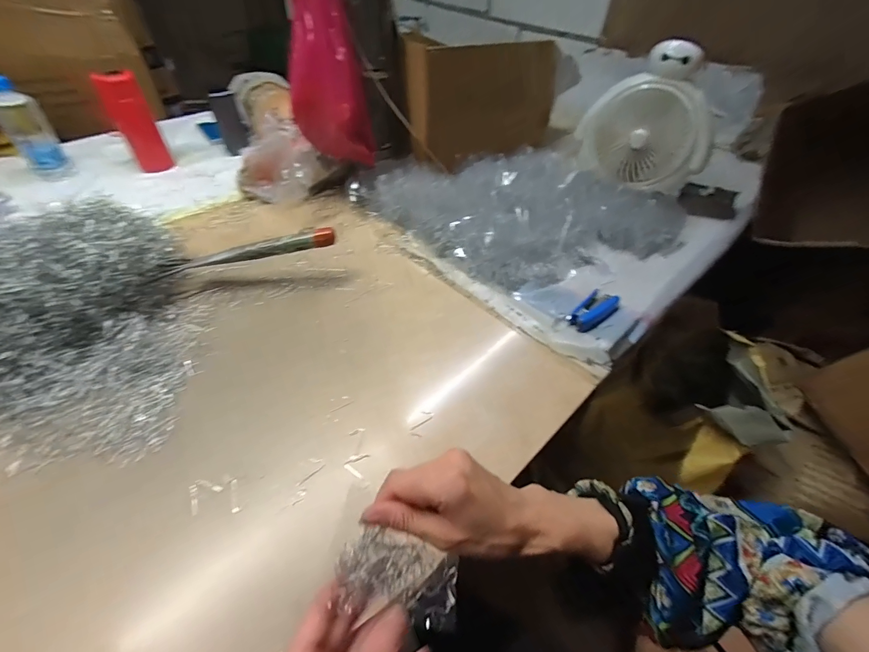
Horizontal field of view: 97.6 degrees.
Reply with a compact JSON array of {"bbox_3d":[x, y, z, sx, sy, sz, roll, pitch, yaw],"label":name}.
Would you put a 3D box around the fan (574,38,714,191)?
[{"bbox_3d":[0.434,-0.416,0.767,0.081,0.220,0.251,-35,58,-30],"label":"fan"}]

